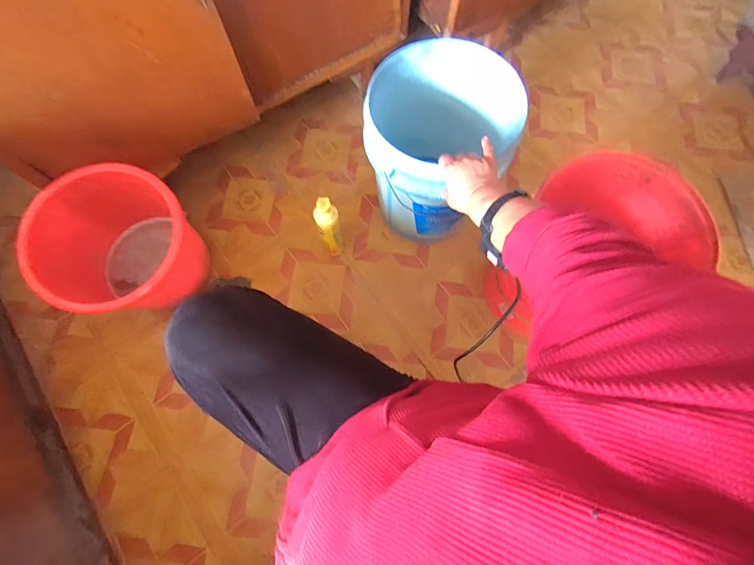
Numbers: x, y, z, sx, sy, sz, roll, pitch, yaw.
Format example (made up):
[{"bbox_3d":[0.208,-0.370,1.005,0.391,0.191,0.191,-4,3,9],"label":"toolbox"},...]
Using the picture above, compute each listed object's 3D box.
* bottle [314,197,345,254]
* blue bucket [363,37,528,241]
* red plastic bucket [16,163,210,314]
[{"bbox_3d":[-0.121,-0.137,0.903,0.057,0.256,0.061,-12,72,-4],"label":"bottle"},{"bbox_3d":[0.135,-0.292,0.849,0.306,0.379,0.301,0,72,0],"label":"blue bucket"},{"bbox_3d":[-0.562,-0.073,0.811,0.296,0.240,0.278,0,72,0],"label":"red plastic bucket"}]

